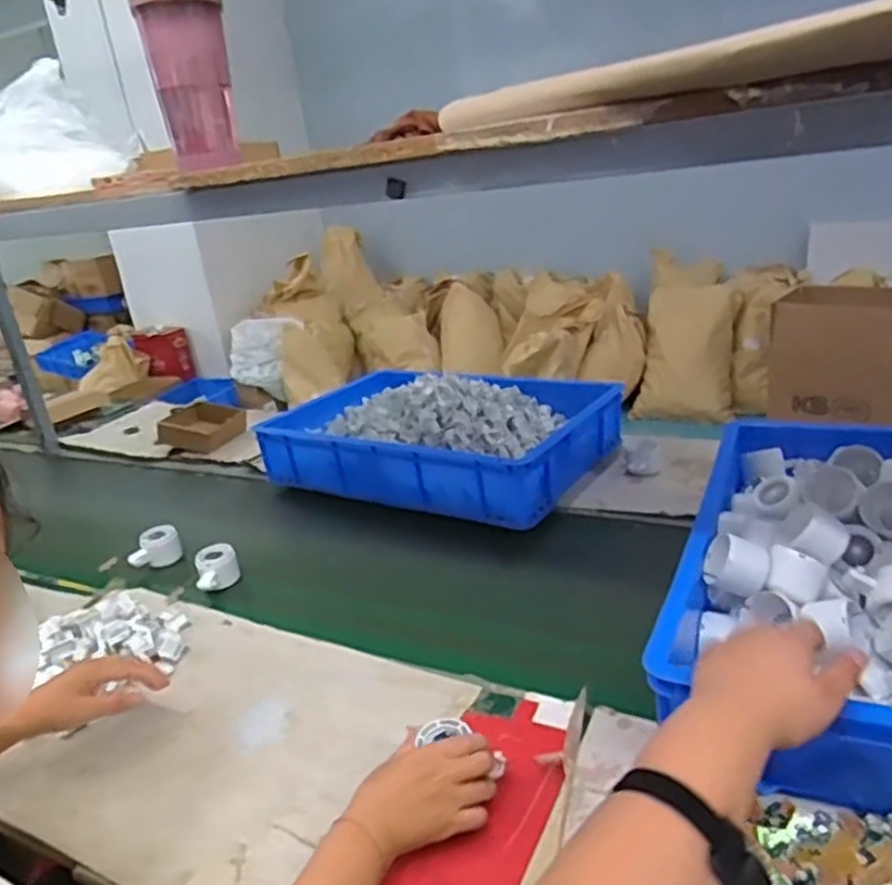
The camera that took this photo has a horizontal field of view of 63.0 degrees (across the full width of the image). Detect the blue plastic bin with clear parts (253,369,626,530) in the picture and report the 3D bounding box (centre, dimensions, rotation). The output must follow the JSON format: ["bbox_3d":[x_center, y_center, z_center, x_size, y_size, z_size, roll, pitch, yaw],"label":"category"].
[{"bbox_3d":[-0.037,-0.030,1.449,0.658,0.154,0.412,7,26,33],"label":"blue plastic bin with clear parts"}]

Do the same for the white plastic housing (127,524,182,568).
[{"bbox_3d":[-0.493,0.183,1.232,0.086,0.058,0.052,-20,25,-29],"label":"white plastic housing"}]

